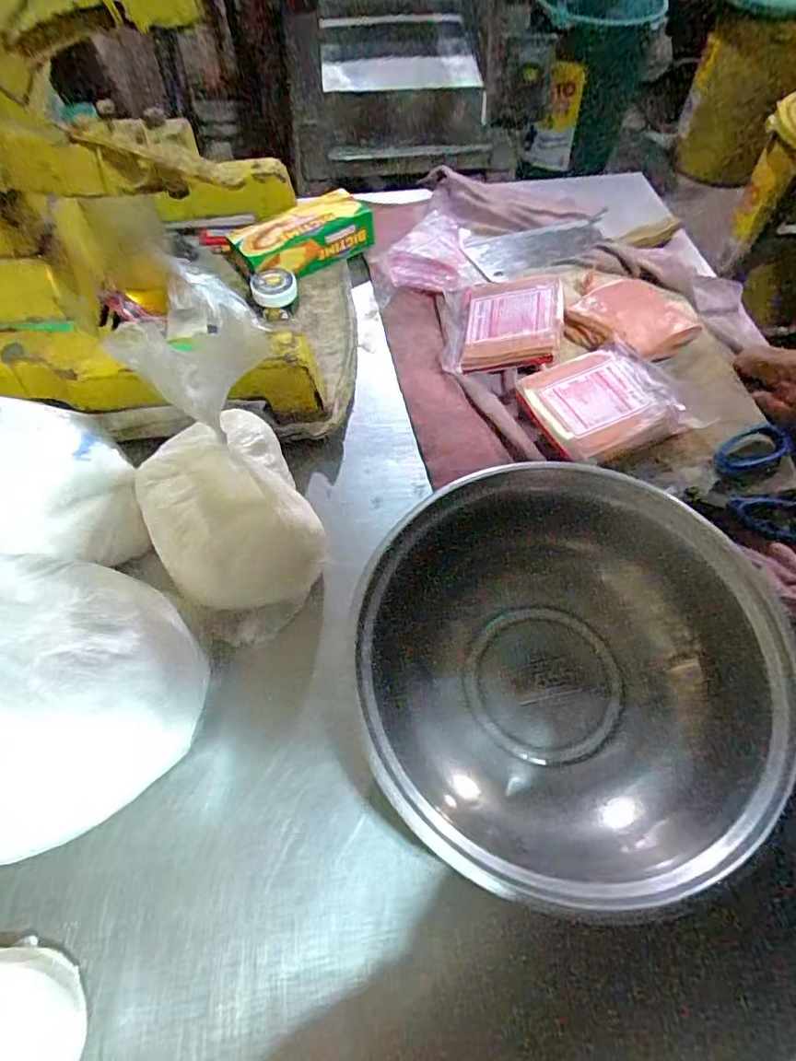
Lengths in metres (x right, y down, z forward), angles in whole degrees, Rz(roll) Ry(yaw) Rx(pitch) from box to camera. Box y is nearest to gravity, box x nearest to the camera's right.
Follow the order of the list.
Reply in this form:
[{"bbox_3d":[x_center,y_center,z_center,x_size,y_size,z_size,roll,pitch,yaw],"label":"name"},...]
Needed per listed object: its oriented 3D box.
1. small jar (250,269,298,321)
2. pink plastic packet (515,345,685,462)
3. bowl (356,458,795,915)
[{"bbox_3d":[-0.137,-0.264,0.623,0.047,0.038,0.047,0,60,0],"label":"small jar"},{"bbox_3d":[0.184,-0.118,0.510,0.125,0.015,0.109,-22,63,-13],"label":"pink plastic packet"},{"bbox_3d":[0.114,0.098,0.385,0.251,0.088,0.262,0,60,0],"label":"bowl"}]

